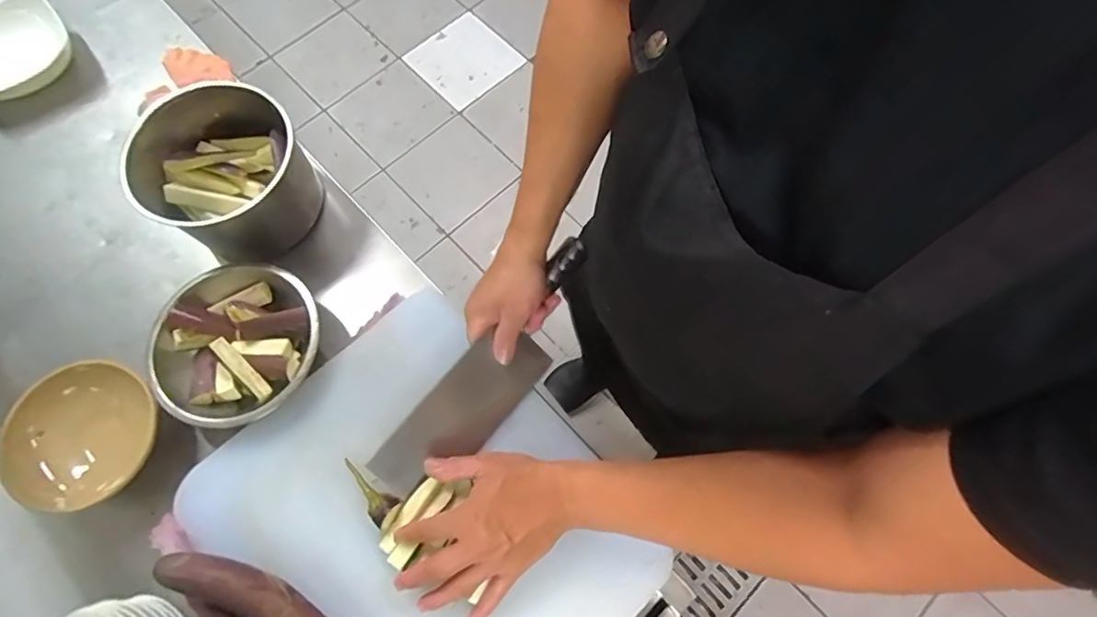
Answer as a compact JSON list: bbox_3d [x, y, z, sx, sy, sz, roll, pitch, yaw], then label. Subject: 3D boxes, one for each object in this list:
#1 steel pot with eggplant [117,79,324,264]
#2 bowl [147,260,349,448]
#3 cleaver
[{"bbox_3d":[-0.366,-0.150,0.632,0.171,0.108,0.176,0,71,0],"label":"steel pot with eggplant"},{"bbox_3d":[-0.330,0.040,0.603,0.170,0.072,0.170,0,71,0],"label":"bowl"},{"bbox_3d":[-0.051,0.059,0.574,0.076,0.023,0.308,44,74,-13],"label":"cleaver"}]

